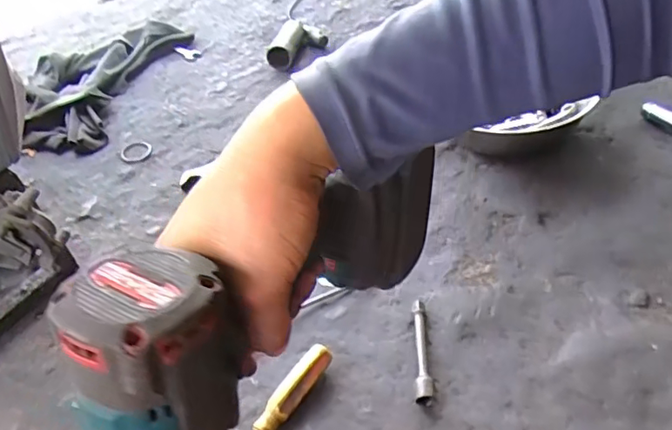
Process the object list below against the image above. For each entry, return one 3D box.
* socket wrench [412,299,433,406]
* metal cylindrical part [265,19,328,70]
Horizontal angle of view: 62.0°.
[{"bbox_3d":[0.097,0.149,0.635,0.019,0.022,0.131,-1,44,7],"label":"socket wrench"},{"bbox_3d":[-0.075,-0.360,1.161,0.085,0.050,0.181,12,47,19],"label":"metal cylindrical part"}]

